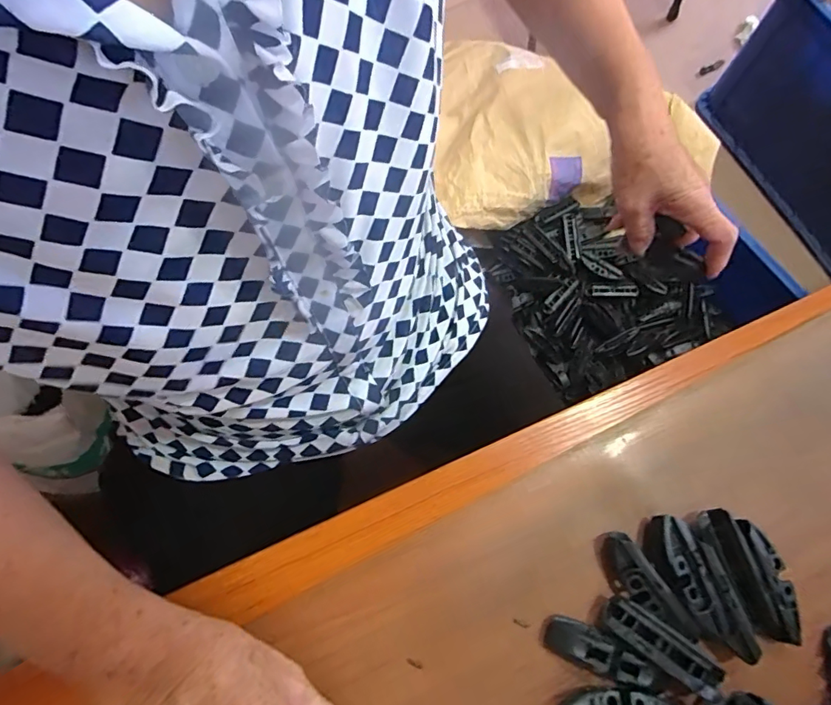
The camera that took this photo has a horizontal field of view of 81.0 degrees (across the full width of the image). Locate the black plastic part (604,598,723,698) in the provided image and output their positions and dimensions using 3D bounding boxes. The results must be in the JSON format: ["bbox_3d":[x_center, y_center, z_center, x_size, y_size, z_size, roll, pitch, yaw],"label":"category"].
[{"bbox_3d":[0.148,0.178,0.296,0.073,0.019,0.020,36,77,11],"label":"black plastic part"}]

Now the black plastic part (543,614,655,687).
[{"bbox_3d":[0.109,0.180,0.293,0.062,0.013,0.022,17,74,20],"label":"black plastic part"}]

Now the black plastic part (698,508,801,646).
[{"bbox_3d":[0.208,0.137,0.307,0.034,0.029,0.079,-17,73,-4],"label":"black plastic part"}]

